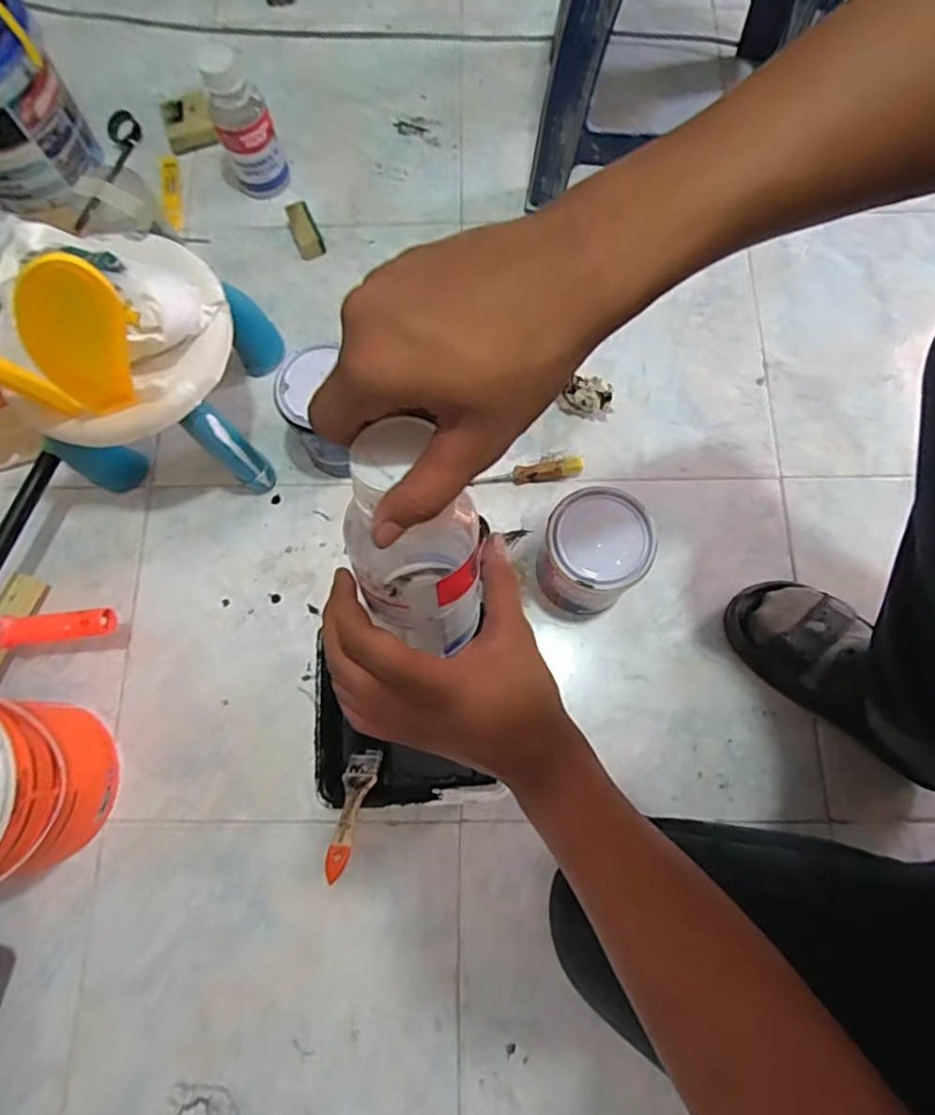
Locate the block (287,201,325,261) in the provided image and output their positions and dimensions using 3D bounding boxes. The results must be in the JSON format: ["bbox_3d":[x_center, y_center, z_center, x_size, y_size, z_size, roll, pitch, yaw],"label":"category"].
[{"bbox_3d":[-0.226,-0.454,0.853,0.035,0.035,0.074,-20,77,-5],"label":"block"}]

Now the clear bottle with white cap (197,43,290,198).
[{"bbox_3d":[-0.301,-0.568,0.817,0.086,0.169,0.068,-25,77,-6],"label":"clear bottle with white cap"}]

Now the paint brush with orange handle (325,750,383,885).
[{"bbox_3d":[-0.114,0.244,0.600,0.031,0.007,0.135,10,36,3],"label":"paint brush with orange handle"}]

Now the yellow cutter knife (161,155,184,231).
[{"bbox_3d":[-0.425,-0.525,0.888,0.026,0.012,0.127,-11,76,-3],"label":"yellow cutter knife"}]

